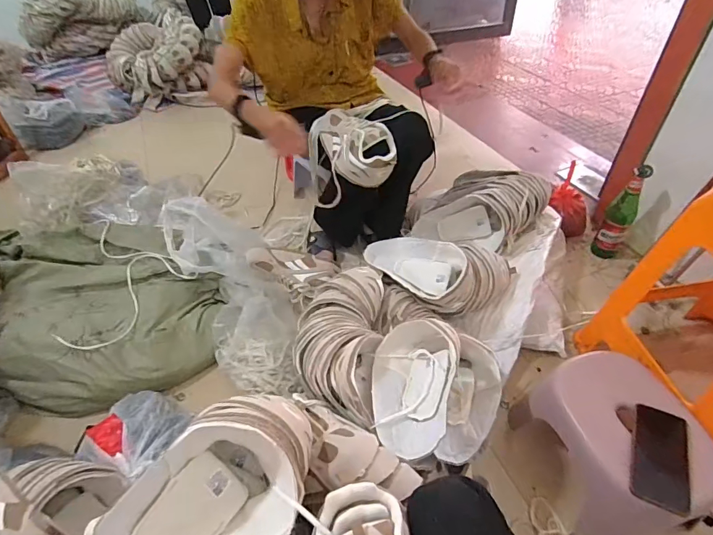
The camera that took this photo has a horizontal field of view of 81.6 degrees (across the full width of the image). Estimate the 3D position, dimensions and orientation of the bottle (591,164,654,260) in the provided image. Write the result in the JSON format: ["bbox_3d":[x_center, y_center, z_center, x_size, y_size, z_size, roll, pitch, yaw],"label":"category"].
[{"bbox_3d":[0.737,-0.135,1.160,0.071,0.289,0.084,24,51,24],"label":"bottle"}]

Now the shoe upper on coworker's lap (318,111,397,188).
[{"bbox_3d":[-0.002,-0.315,1.039,0.143,0.099,0.273,-16,47,-13],"label":"shoe upper on coworker's lap"}]

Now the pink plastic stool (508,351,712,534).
[{"bbox_3d":[0.459,0.334,0.756,0.219,0.208,0.272,-13,46,-10],"label":"pink plastic stool"}]

